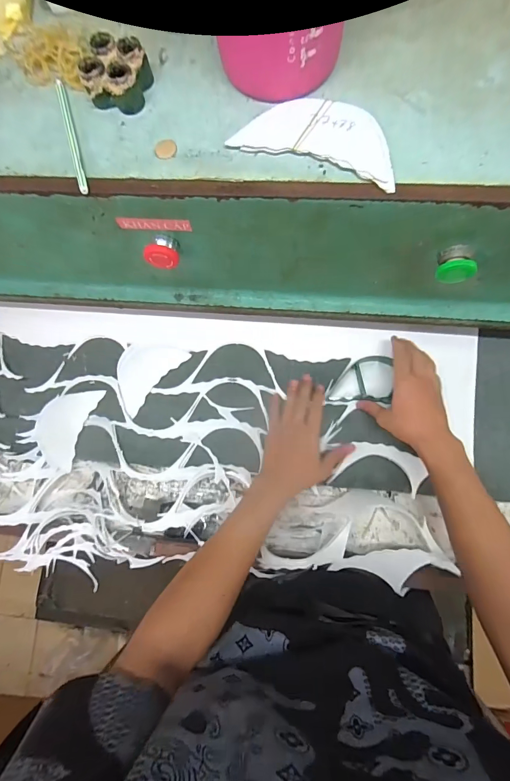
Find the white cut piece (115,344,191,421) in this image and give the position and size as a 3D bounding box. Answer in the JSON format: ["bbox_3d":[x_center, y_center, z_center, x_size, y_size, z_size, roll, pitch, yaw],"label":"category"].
[{"bbox_3d":[-0.187,-0.036,0.605,0.087,0.004,0.134,40,83,10],"label":"white cut piece"}]

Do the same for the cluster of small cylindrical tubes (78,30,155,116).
[{"bbox_3d":[-0.133,-0.304,0.347,0.053,0.028,0.054,14,81,7],"label":"cluster of small cylindrical tubes"}]

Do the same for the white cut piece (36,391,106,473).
[{"bbox_3d":[-0.316,0.055,0.599,0.082,0.007,0.138,22,82,8],"label":"white cut piece"}]

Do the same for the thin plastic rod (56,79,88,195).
[{"bbox_3d":[-0.180,-0.248,0.350,0.008,0.010,0.134,-18,79,1],"label":"thin plastic rod"}]

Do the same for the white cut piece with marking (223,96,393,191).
[{"bbox_3d":[0.062,-0.237,0.333,0.149,0.009,0.072,21,82,8],"label":"white cut piece with marking"}]

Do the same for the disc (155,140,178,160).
[{"bbox_3d":[-0.085,-0.231,0.346,0.021,0.004,0.022,-1,80,4],"label":"disc"}]

